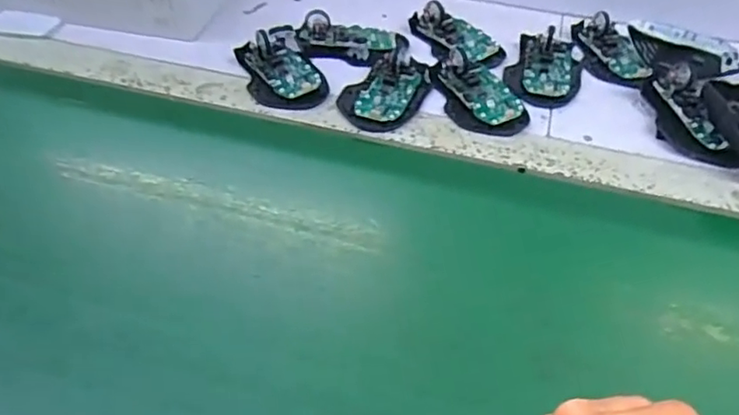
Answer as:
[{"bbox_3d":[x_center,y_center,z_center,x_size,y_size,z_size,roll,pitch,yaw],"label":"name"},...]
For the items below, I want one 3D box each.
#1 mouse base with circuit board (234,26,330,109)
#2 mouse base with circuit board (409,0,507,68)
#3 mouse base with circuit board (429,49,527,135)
[{"bbox_3d":[-0.089,-0.144,0.588,0.067,0.024,0.125,-15,48,-17],"label":"mouse base with circuit board"},{"bbox_3d":[0.095,-0.189,0.641,0.064,0.027,0.101,-23,51,-23],"label":"mouse base with circuit board"},{"bbox_3d":[0.100,-0.112,0.567,0.064,0.027,0.114,-17,48,-18],"label":"mouse base with circuit board"}]

